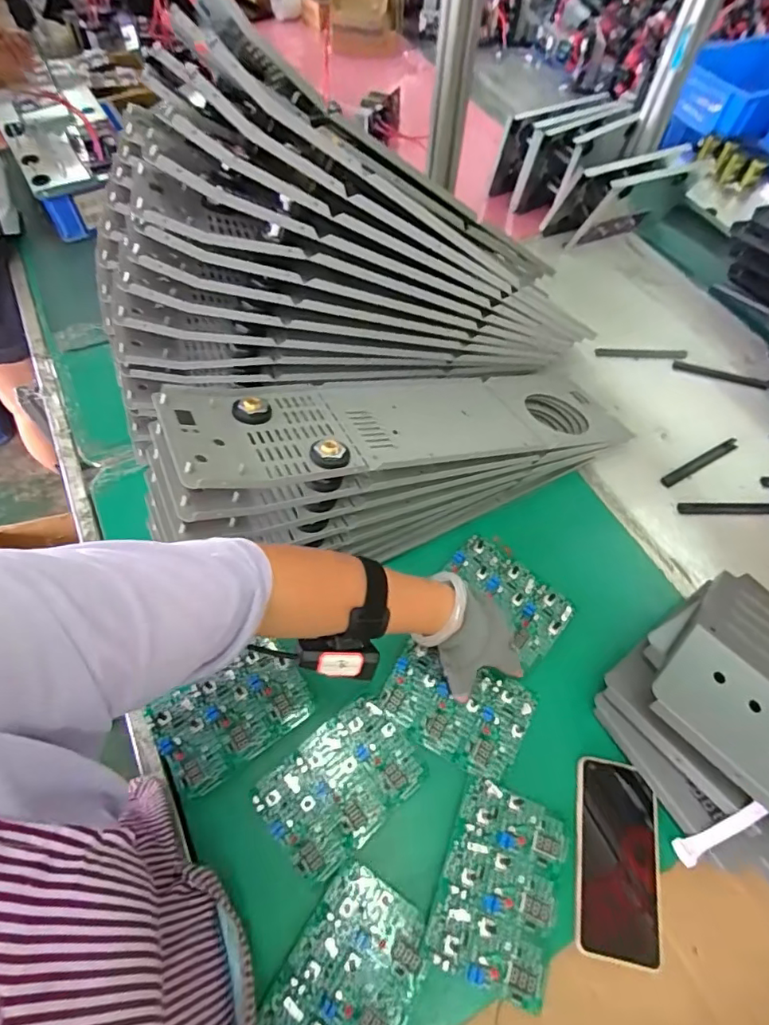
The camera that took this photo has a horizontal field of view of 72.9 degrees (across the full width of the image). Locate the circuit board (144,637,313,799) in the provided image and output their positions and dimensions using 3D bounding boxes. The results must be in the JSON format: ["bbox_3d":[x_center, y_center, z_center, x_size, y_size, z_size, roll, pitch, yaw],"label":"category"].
[{"bbox_3d":[-0.152,0.204,0.529,0.147,0.014,0.092,-31,65,-19],"label":"circuit board"}]

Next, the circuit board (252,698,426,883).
[{"bbox_3d":[-0.039,0.260,0.501,0.145,0.005,0.101,-35,67,-20],"label":"circuit board"}]

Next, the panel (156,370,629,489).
[{"bbox_3d":[0.056,-0.108,0.589,0.562,0.016,0.144,-11,47,-30],"label":"panel"}]

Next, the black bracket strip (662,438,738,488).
[{"bbox_3d":[0.450,-0.070,0.742,0.151,0.008,0.016,-26,64,-16],"label":"black bracket strip"}]

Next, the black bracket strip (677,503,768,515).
[{"bbox_3d":[0.469,-0.005,0.706,0.143,0.004,0.018,1,60,-2],"label":"black bracket strip"}]

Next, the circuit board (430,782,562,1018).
[{"bbox_3d":[0.104,0.330,0.462,0.098,0.012,0.146,19,61,9],"label":"circuit board"}]

